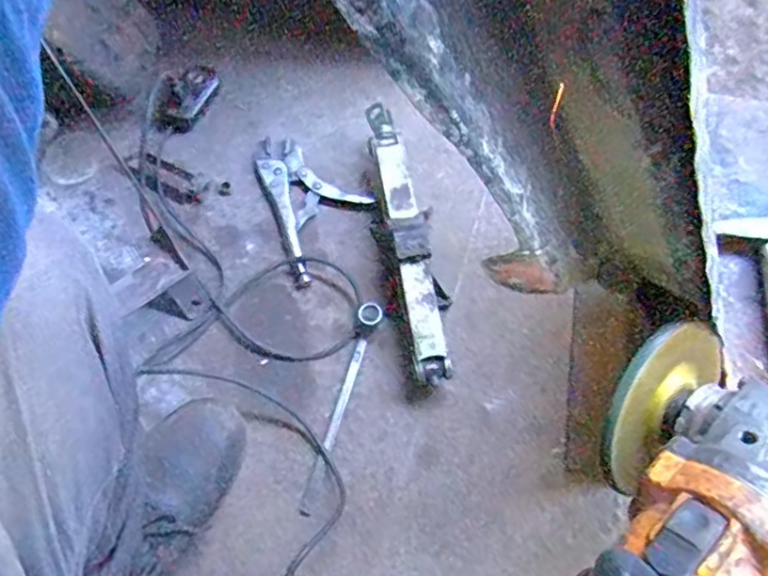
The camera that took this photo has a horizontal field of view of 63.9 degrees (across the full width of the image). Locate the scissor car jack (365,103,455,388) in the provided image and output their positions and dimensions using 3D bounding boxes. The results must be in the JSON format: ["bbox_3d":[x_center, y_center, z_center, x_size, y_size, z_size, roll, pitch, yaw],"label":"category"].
[{"bbox_3d":[0.029,-0.066,0.756,0.072,0.088,0.371,-10,72,-4],"label":"scissor car jack"}]

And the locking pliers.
[{"bbox_3d":[-0.120,-0.109,0.798,0.173,0.015,0.141,39,76,12],"label":"locking pliers"}]

